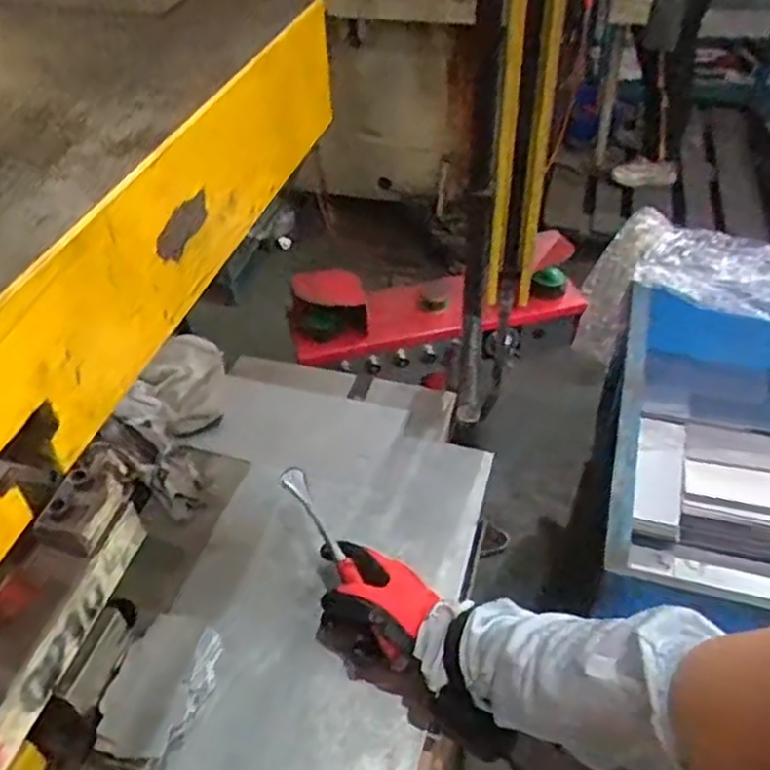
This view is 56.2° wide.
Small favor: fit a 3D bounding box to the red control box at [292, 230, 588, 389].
[{"bbox_3d":[0.110,-0.129,1.347,0.557,0.242,0.118,-10,45,-7],"label":"red control box"}]

